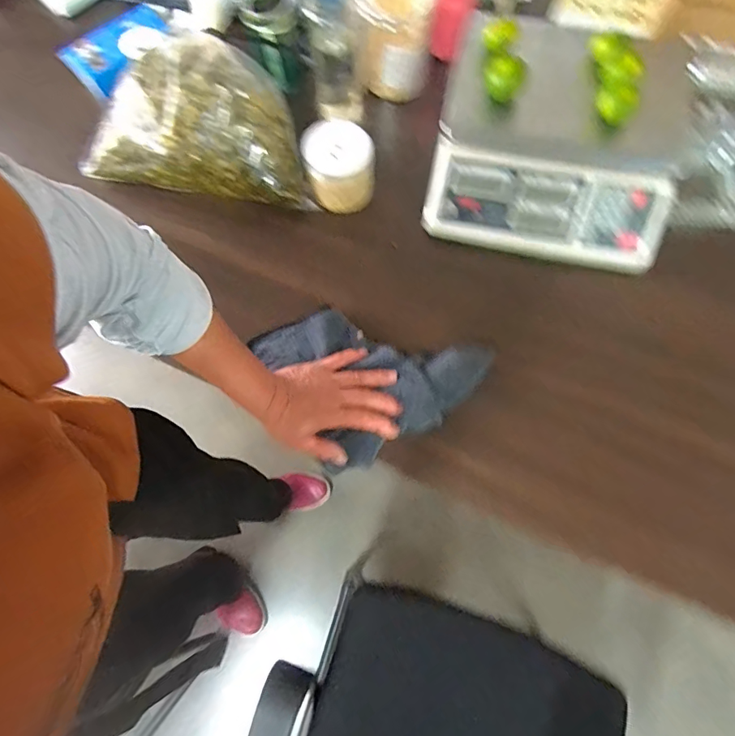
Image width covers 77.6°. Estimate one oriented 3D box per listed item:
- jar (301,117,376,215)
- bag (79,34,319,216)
[{"bbox_3d":[-0.035,-0.260,0.600,0.087,0.088,0.076,-8,73,-1],"label":"jar"},{"bbox_3d":[-0.229,-0.328,0.585,0.325,0.129,0.160,12,74,5],"label":"bag"}]

